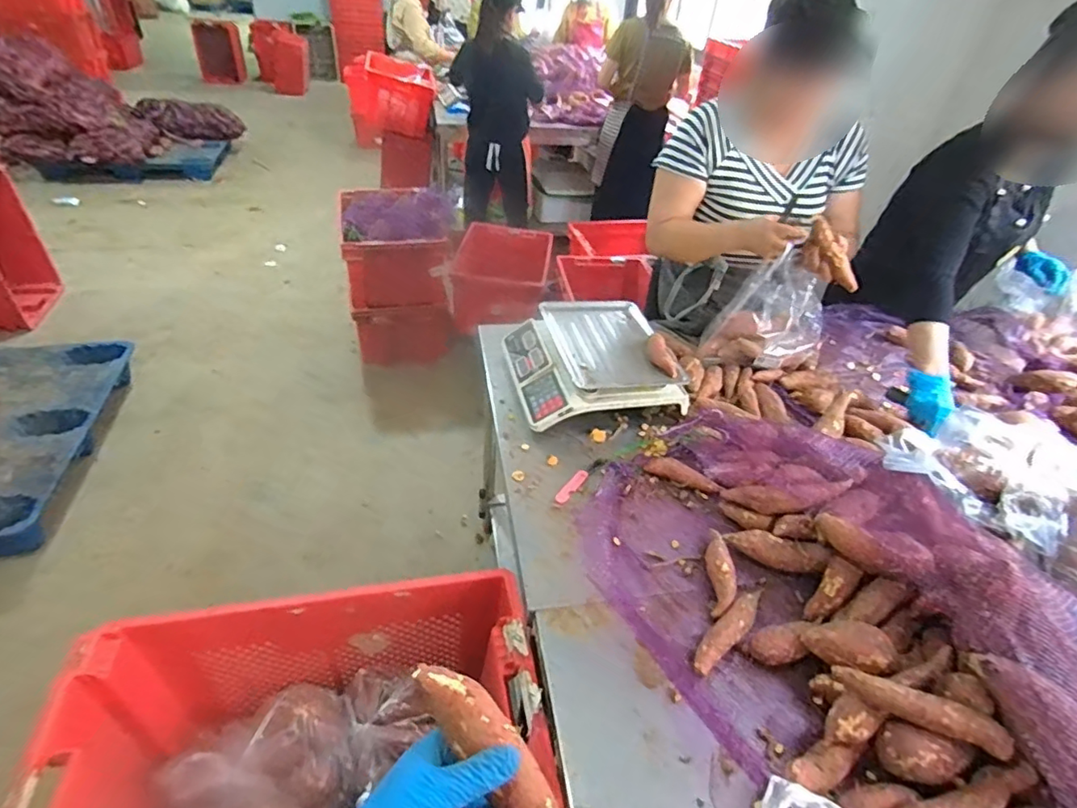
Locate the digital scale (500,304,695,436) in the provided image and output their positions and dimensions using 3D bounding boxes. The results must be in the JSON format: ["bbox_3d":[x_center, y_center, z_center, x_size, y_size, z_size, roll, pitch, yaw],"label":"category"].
[{"bbox_3d":[0.099,-0.115,1.188,0.317,0.106,0.382,-6,41,-15],"label":"digital scale"}]

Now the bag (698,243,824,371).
[{"bbox_3d":[0.531,-0.211,1.247,0.213,0.221,0.220,28,44,23],"label":"bag"}]

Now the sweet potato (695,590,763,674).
[{"bbox_3d":[0.272,0.309,0.764,0.182,0.030,0.035,-26,50,-34],"label":"sweet potato"}]

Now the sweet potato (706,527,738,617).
[{"bbox_3d":[0.278,0.253,0.838,0.037,0.031,0.151,11,39,5],"label":"sweet potato"}]

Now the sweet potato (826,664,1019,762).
[{"bbox_3d":[0.433,0.346,0.624,0.180,0.036,0.032,20,41,16],"label":"sweet potato"}]

